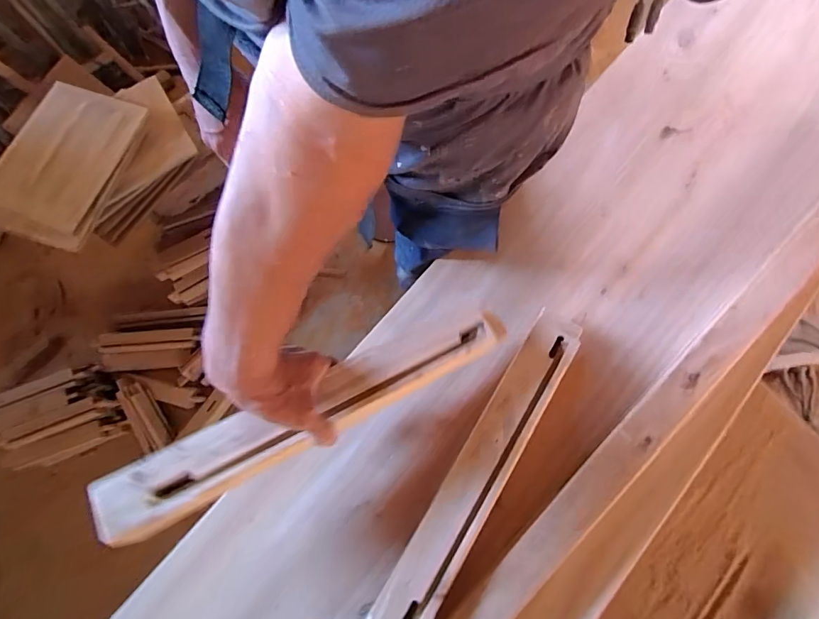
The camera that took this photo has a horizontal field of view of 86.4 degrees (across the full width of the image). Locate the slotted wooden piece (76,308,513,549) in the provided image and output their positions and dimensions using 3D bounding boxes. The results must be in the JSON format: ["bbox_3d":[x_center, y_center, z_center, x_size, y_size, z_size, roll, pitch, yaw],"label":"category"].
[{"bbox_3d":[-0.094,0.104,0.455,0.431,0.028,0.064,-24,74,-15],"label":"slotted wooden piece"}]

